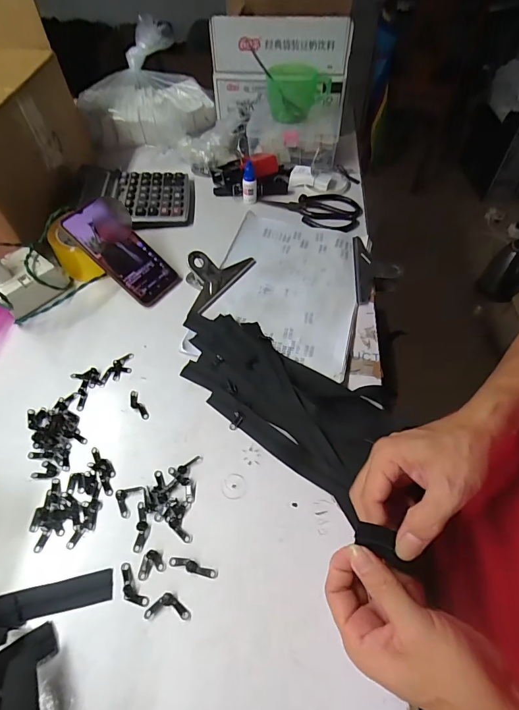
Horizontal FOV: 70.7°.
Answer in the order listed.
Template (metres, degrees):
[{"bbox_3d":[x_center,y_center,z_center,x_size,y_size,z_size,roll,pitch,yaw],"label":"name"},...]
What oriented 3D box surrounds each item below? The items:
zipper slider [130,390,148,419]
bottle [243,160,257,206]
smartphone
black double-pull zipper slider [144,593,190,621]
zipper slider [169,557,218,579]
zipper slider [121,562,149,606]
[{"bbox_3d":[-0.146,0.060,0.436,0.013,0.007,0.042,-28,58,-16],"label":"zipper slider"},{"bbox_3d":[-0.018,-0.306,0.645,0.025,0.061,0.020,-5,55,-1],"label":"bottle"},{"bbox_3d":[-0.195,-0.150,0.528,0.165,0.017,0.079,48,64,-8],"label":"smartphone"},{"bbox_3d":[-0.080,0.219,0.319,0.038,0.004,0.019,2,55,3],"label":"black double-pull zipper slider"},{"bbox_3d":[-0.061,0.195,0.336,0.046,0.004,0.010,14,57,12],"label":"zipper slider"},{"bbox_3d":[-0.116,0.208,0.327,0.015,0.004,0.041,-35,61,-20],"label":"zipper slider"}]

